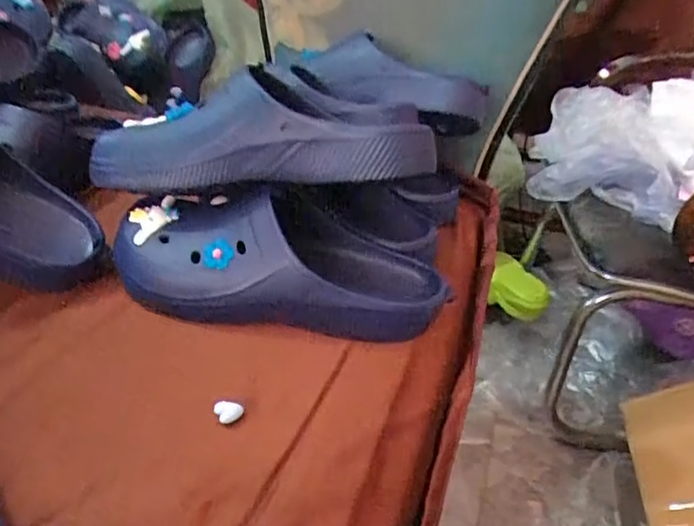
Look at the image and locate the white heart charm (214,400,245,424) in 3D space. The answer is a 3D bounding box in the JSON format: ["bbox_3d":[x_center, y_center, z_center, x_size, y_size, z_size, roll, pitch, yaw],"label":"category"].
[{"bbox_3d":[-0.082,0.103,0.420,0.019,0.008,0.015,-5,36,-17],"label":"white heart charm"}]

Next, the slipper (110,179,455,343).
[{"bbox_3d":[-0.057,-0.008,0.517,0.281,0.084,0.119,11,35,6],"label":"slipper"}]

